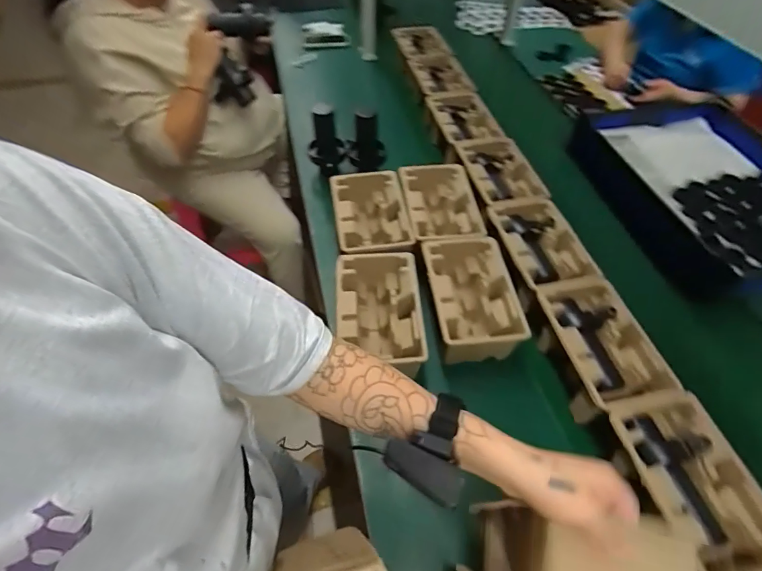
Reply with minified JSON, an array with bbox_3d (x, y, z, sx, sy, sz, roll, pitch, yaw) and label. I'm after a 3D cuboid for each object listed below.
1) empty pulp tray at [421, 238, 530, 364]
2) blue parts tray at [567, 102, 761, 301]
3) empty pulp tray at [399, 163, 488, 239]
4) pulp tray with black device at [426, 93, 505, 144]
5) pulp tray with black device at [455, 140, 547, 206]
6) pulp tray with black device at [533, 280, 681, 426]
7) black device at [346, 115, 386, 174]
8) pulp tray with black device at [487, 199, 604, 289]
[{"bbox_3d":[0.166,0.026,0.771,0.148,0.094,0.236,-6,54,-4],"label":"empty pulp tray"},{"bbox_3d":[0.866,-0.247,1.073,0.482,0.138,0.635,-14,55,-10],"label":"blue parts tray"},{"bbox_3d":[0.128,-0.165,0.901,0.157,0.087,0.227,-5,54,-4],"label":"empty pulp tray"},{"bbox_3d":[0.222,-0.449,1.106,0.151,0.043,0.234,-9,54,-7],"label":"pulp tray with black device"},{"bbox_3d":[0.276,-0.265,0.972,0.154,0.052,0.237,-16,55,-11],"label":"pulp tray with black device"},{"bbox_3d":[0.379,0.113,0.723,0.145,0.094,0.230,-11,54,-7],"label":"pulp tray with black device"},{"bbox_3d":[-0.036,-0.360,1.022,0.096,0.157,0.058,-12,54,-8],"label":"black device"},{"bbox_3d":[0.327,-0.079,0.842,0.157,0.070,0.234,-7,54,-5],"label":"pulp tray with black device"}]

